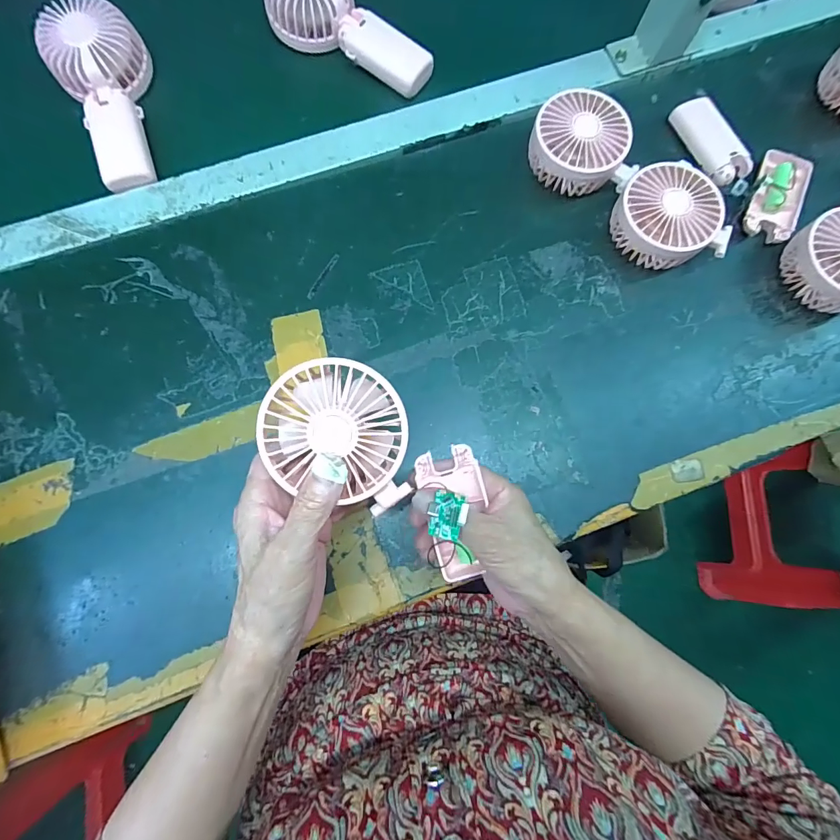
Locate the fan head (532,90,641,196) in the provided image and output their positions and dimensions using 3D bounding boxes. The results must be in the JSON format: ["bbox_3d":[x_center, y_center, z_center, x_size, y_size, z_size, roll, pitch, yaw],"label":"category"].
[{"bbox_3d":[0.150,-0.256,0.397,0.095,0.044,0.084,4,79,-1],"label":"fan head"}]

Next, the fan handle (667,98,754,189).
[{"bbox_3d":[0.286,-0.273,0.417,0.042,0.018,0.092,-23,80,-6],"label":"fan handle"}]

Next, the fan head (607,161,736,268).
[{"bbox_3d":[0.220,-0.179,0.382,0.091,0.045,0.088,0,79,-1],"label":"fan head"}]

